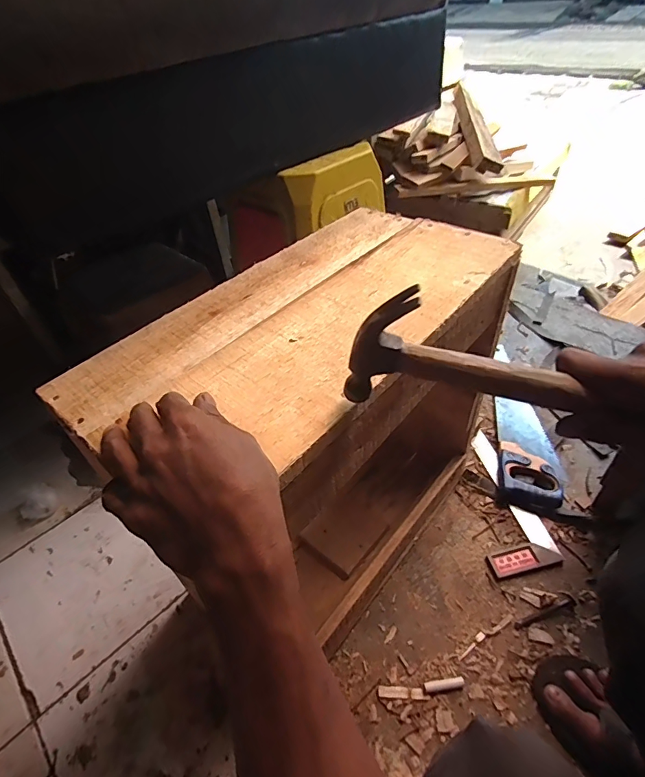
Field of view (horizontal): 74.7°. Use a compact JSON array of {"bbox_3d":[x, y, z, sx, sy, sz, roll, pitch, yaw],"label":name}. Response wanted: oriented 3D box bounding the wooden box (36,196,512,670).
[{"bbox_3d":[0.003,0.083,0.593,0.242,0.478,0.464,30,54,32],"label":"wooden box"}]

